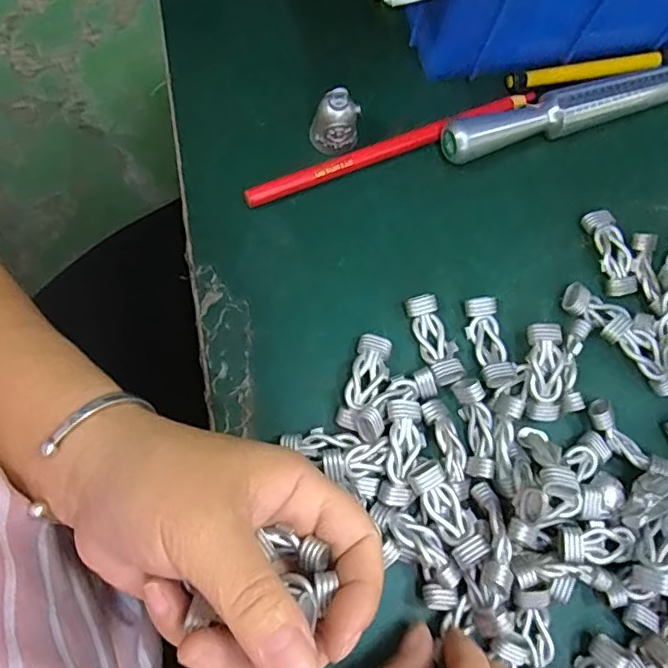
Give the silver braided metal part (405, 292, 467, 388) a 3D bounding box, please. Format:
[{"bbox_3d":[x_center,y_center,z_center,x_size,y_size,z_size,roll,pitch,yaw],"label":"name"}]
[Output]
[{"bbox_3d":[0.049,0.003,0.270,0.017,0.008,0.044,-17,77,-8],"label":"silver braided metal part"}]

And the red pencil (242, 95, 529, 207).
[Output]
[{"bbox_3d":[0.032,-0.099,0.292,0.165,0.011,0.009,-21,78,-9],"label":"red pencil"}]

